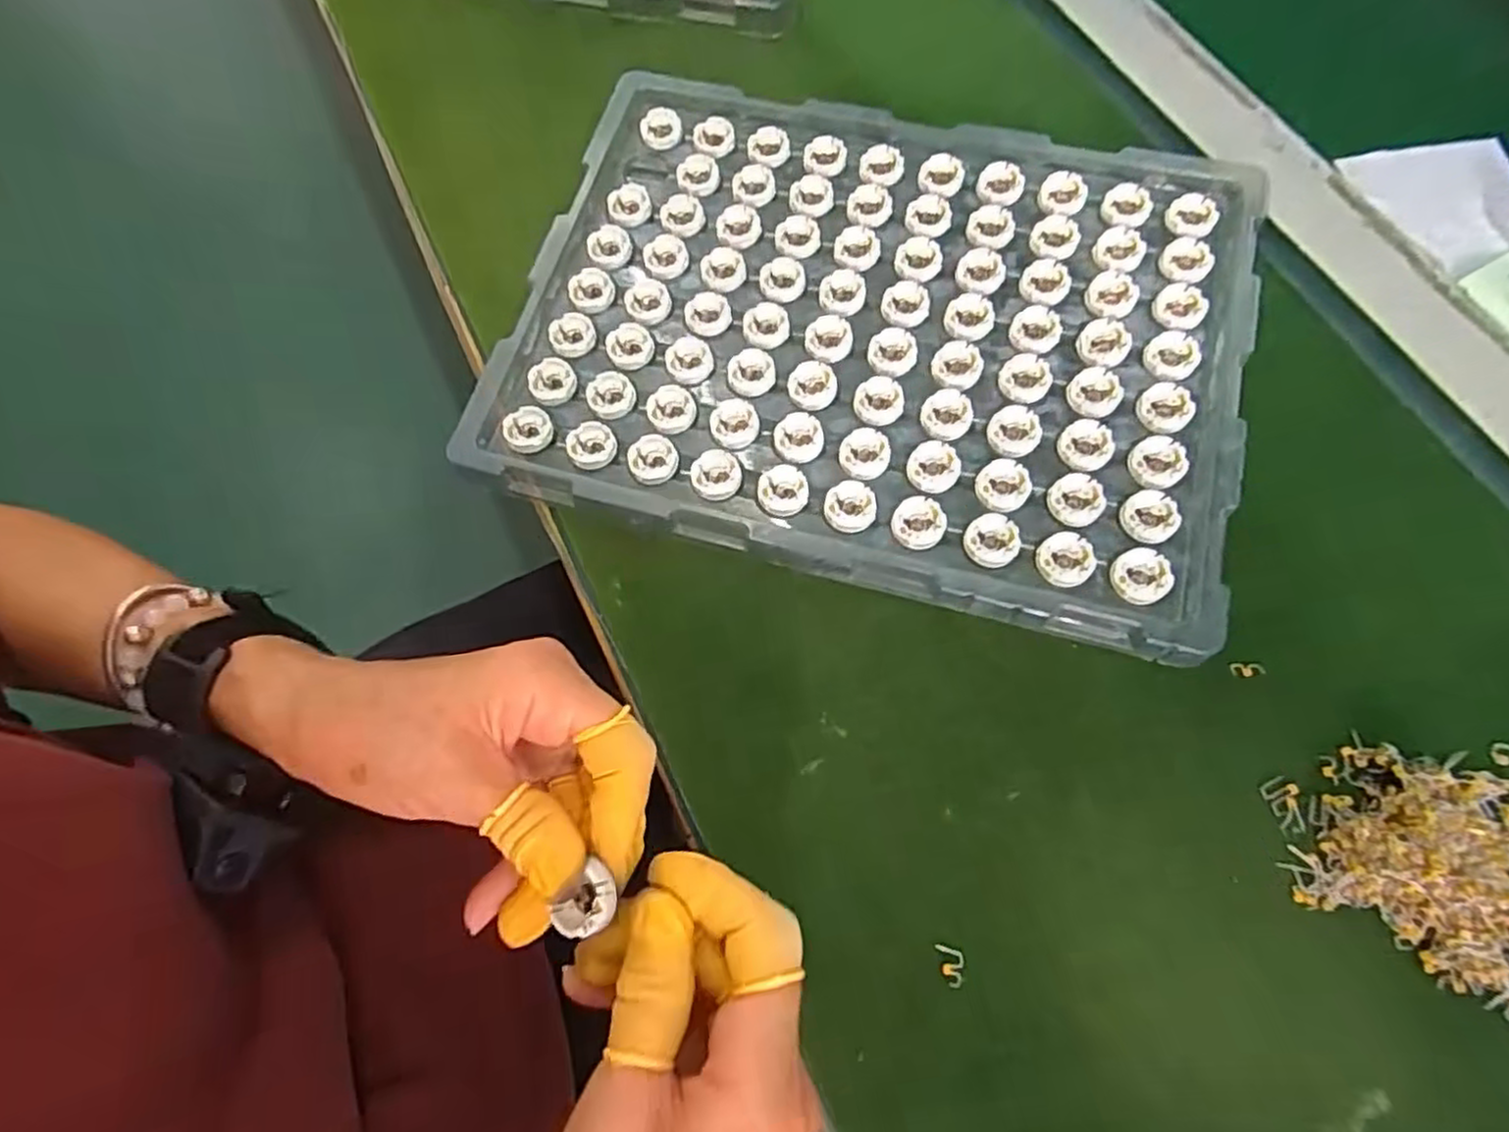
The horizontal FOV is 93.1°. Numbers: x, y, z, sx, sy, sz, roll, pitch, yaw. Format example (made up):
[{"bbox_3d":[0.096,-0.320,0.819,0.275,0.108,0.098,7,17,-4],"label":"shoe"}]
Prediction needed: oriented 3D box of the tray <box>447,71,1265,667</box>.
[{"bbox_3d":[0.055,-0.121,0.348,0.339,0.015,0.254,16,72,7],"label":"tray"}]

